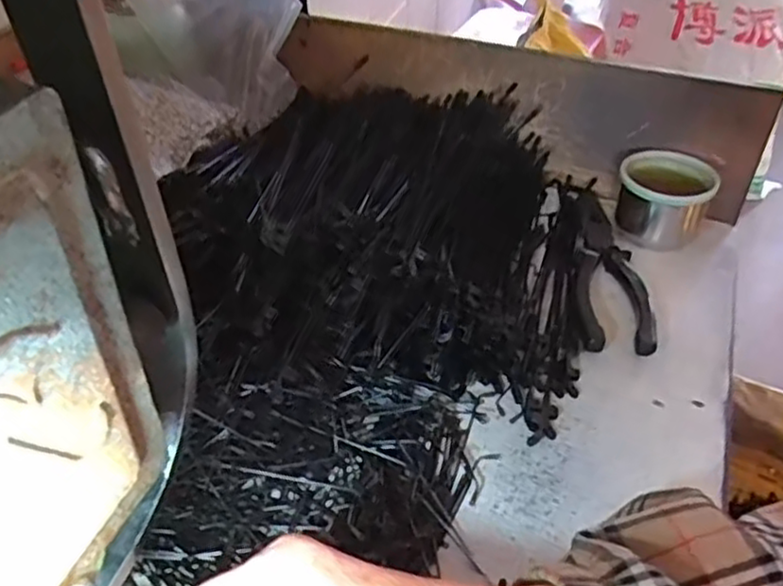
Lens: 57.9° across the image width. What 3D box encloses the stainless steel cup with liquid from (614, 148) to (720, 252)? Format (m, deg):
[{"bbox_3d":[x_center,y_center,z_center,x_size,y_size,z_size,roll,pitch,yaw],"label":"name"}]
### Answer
[{"bbox_3d":[0.208,-0.072,0.542,0.067,0.056,0.075,17,43,17],"label":"stainless steel cup with liquid"}]

